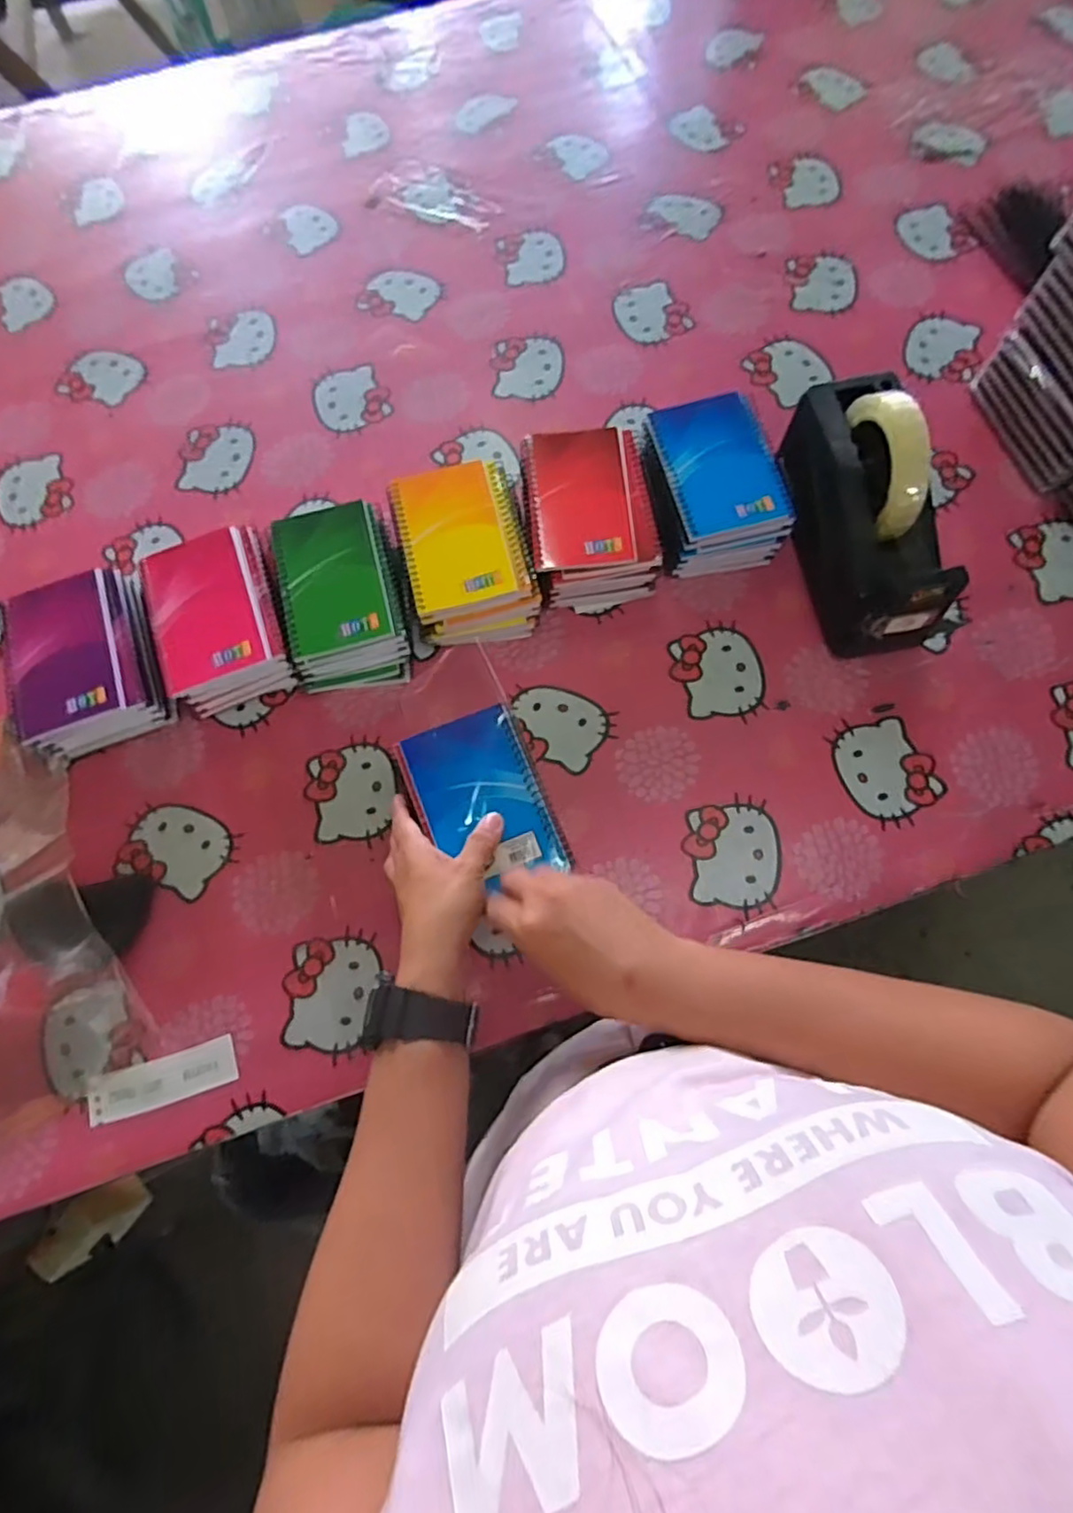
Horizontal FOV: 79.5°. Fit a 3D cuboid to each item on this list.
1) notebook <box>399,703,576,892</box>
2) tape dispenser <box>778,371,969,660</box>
[{"bbox_3d":[-0.037,0.031,0.460,0.086,0.014,0.125,-21,74,-5],"label":"notebook"},{"bbox_3d":[0.266,-0.196,0.512,0.079,0.128,0.203,-10,73,-2],"label":"tape dispenser"}]

